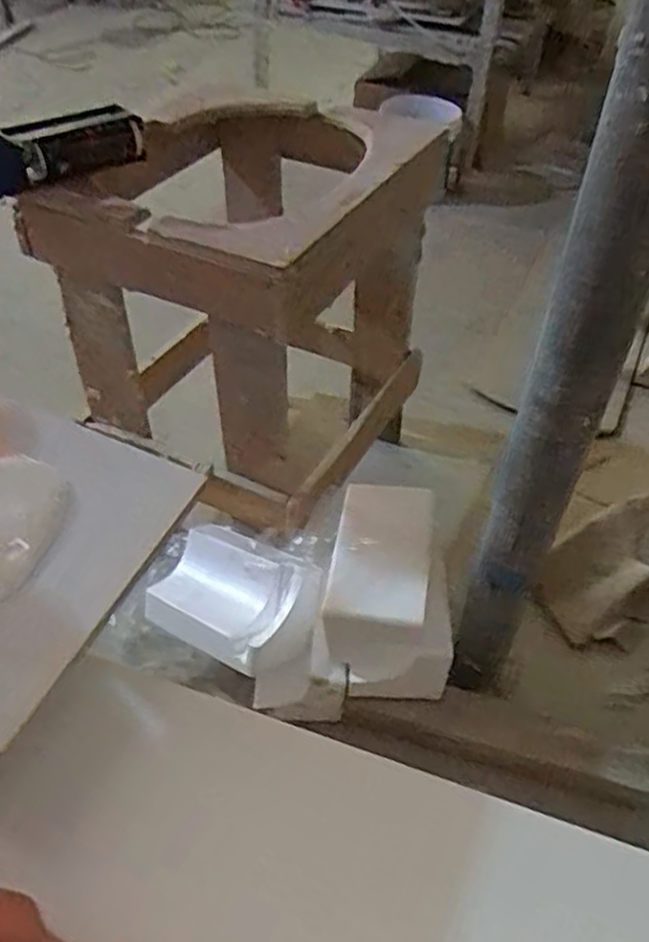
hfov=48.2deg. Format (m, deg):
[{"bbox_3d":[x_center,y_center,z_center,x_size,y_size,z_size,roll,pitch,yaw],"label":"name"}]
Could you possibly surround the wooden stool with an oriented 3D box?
[{"bbox_3d":[-0.148,-0.295,1.283,0.548,0.562,0.549,25,51,22],"label":"wooden stool"}]

